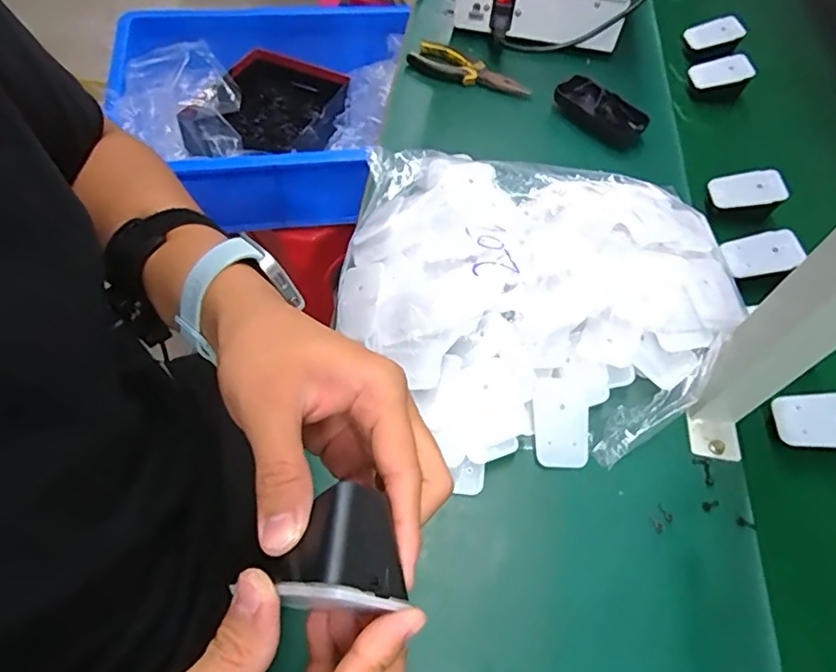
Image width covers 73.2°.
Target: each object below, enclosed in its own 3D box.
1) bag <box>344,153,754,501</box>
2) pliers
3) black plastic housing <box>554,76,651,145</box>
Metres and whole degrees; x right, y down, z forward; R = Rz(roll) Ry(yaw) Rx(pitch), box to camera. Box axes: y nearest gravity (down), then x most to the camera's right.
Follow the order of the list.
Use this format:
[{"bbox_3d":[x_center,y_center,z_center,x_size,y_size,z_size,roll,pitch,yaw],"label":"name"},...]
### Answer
[{"bbox_3d":[0.085,-0.065,0.501,0.311,0.068,0.359,-32,65,-21],"label":"bag"},{"bbox_3d":[0.060,-0.323,0.691,0.147,0.016,0.051,30,61,14],"label":"pliers"},{"bbox_3d":[0.211,-0.264,0.655,0.055,0.021,0.103,-31,64,-20],"label":"black plastic housing"}]

